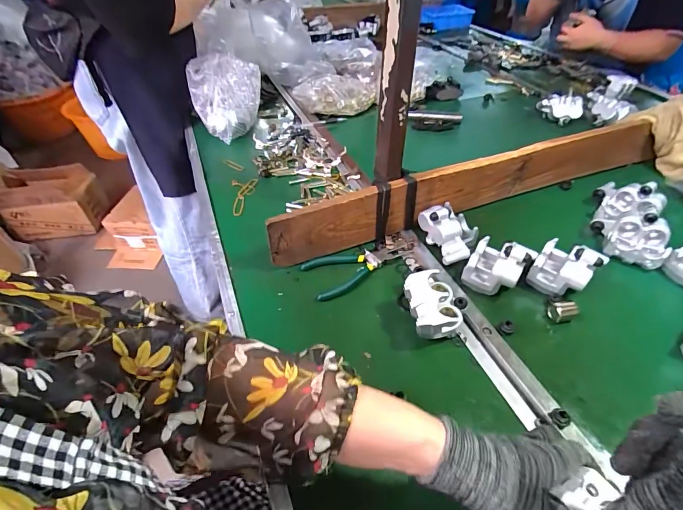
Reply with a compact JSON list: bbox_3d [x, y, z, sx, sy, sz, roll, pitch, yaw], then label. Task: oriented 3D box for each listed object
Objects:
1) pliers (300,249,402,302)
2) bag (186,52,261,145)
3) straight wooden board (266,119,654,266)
[{"bbox_3d":[0.020,0.016,0.555,0.145,0.012,0.070,-22,48,-17],"label":"pliers"},{"bbox_3d":[-0.261,-0.350,0.848,0.111,0.150,0.133,15,48,18],"label":"bag"},{"bbox_3d":[0.243,-0.115,0.622,0.734,0.101,0.017,-19,47,-15],"label":"straight wooden board"}]

